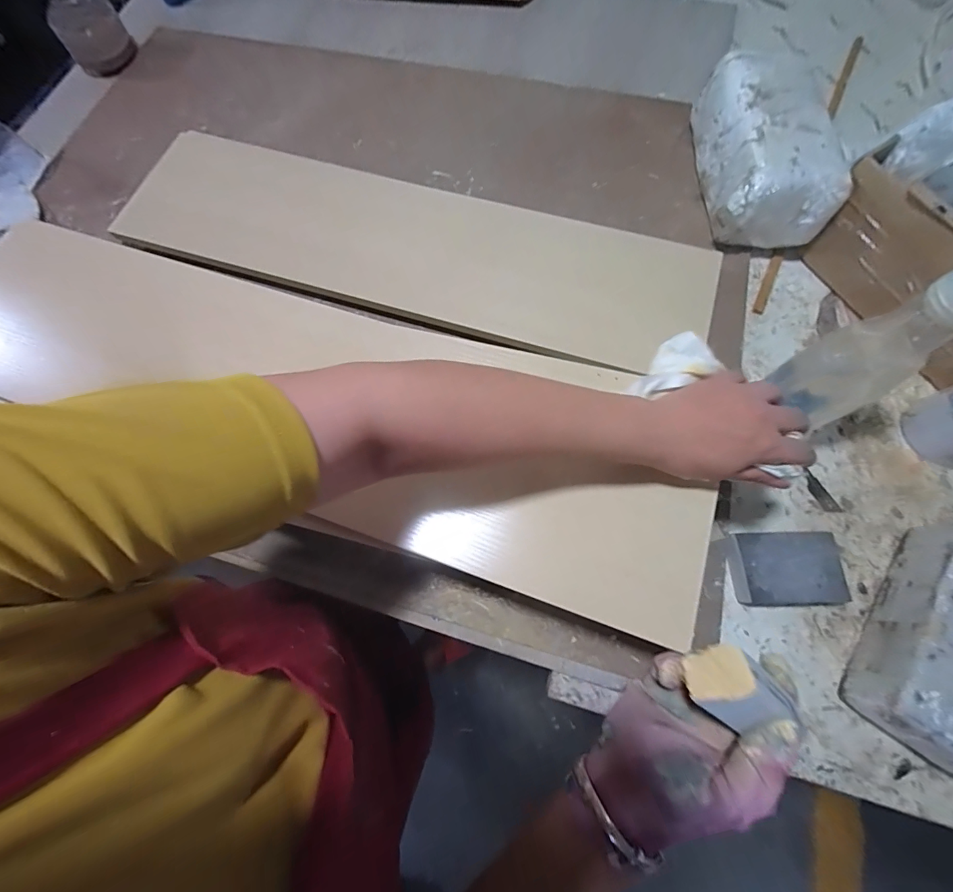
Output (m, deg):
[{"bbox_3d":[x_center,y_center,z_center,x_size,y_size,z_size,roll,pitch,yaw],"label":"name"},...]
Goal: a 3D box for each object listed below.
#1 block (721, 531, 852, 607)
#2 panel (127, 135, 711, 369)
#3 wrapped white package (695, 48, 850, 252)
[{"bbox_3d":[0.319,0.128,0.423,0.112,0.030,0.070,-2,73,2],"label":"block"},{"bbox_3d":[-0.113,-0.281,0.546,0.807,0.026,0.202,16,77,10],"label":"panel"},{"bbox_3d":[0.373,-0.385,0.533,0.127,0.118,0.239,2,73,3],"label":"wrapped white package"}]

